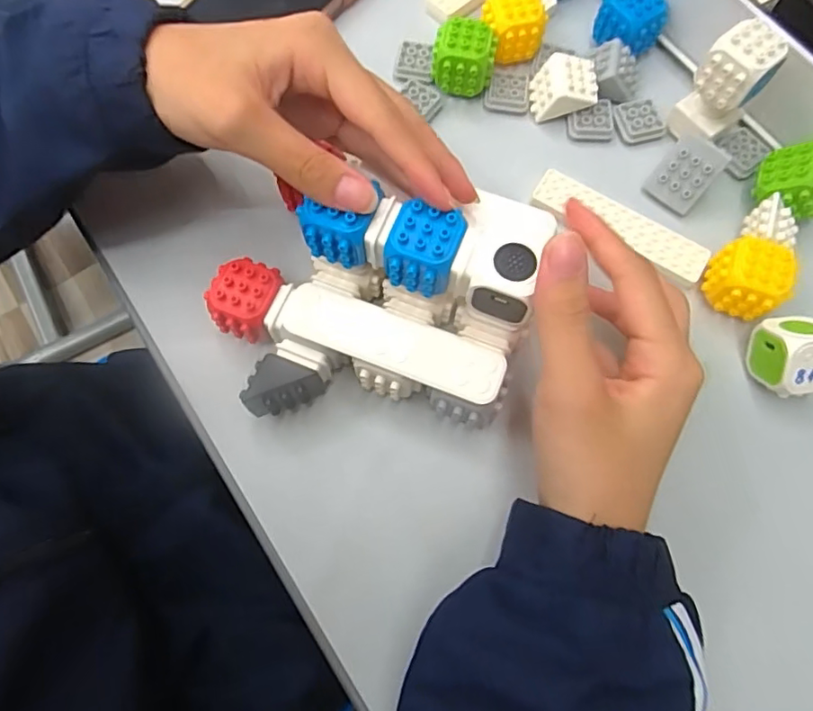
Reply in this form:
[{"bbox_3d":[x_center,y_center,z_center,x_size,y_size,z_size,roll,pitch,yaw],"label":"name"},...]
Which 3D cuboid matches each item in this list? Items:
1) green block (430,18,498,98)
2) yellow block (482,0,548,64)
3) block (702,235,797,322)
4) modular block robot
[{"bbox_3d":[0.035,-0.181,0.340,0.036,0.032,0.029,6,72,1],"label":"green block"},{"bbox_3d":[0.066,-0.205,0.347,0.035,0.033,0.028,-13,73,-5],"label":"yellow block"},{"bbox_3d":[0.180,-0.040,0.298,0.036,0.035,0.031,25,73,7],"label":"block"},{"bbox_3d":[-0.019,-0.022,0.262,0.144,0.080,0.088,3,73,-1],"label":"modular block robot"}]

